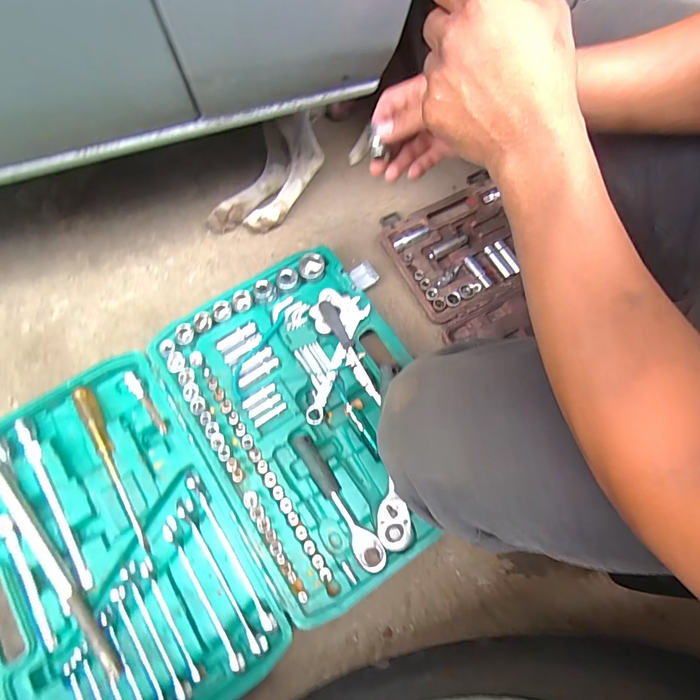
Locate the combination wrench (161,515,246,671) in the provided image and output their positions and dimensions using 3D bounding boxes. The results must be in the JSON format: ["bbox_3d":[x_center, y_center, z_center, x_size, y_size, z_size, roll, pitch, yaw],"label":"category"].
[{"bbox_3d":[-0.191,0.308,0.496,0.024,0.008,0.201,-36,77,-11],"label":"combination wrench"}]

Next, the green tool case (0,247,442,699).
[{"bbox_3d":[-0.182,0.175,0.544,0.665,0.052,0.473,-30,76,-10],"label":"green tool case"}]

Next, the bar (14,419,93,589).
[{"bbox_3d":[-0.403,0.201,0.527,0.019,0.015,0.252,-34,77,-11],"label":"bar"}]

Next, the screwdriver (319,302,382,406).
[{"bbox_3d":[0.002,0.004,0.573,0.018,0.028,0.170,-29,89,-10],"label":"screwdriver"}]

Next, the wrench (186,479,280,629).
[{"bbox_3d":[-0.159,0.263,0.509,0.017,0.008,0.216,-33,76,-11],"label":"wrench"}]

